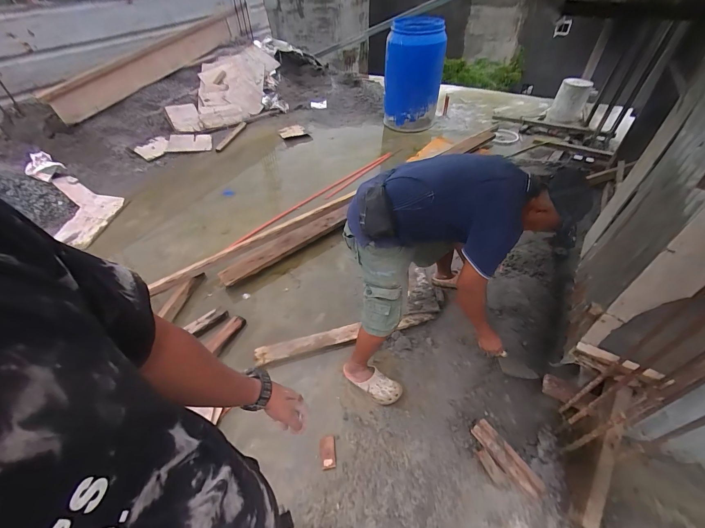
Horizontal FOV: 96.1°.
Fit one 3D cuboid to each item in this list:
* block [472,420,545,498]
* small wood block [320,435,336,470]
[{"bbox_3d":[0.604,0.756,1.241,0.088,0.043,0.298,-29,50,-23],"label":"block"},{"bbox_3d":[-0.102,0.777,1.308,0.061,0.006,0.120,-8,47,-1],"label":"small wood block"}]

